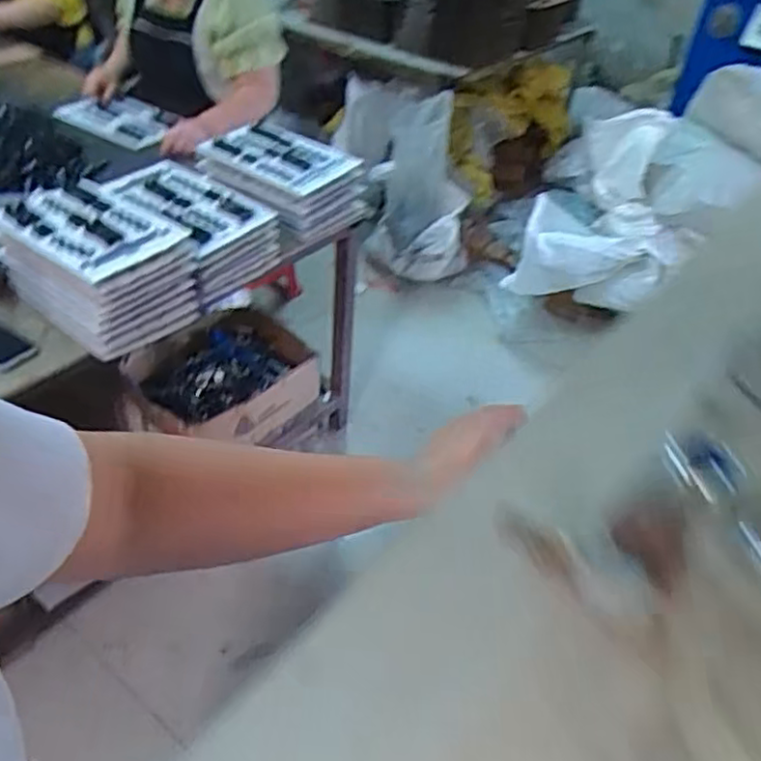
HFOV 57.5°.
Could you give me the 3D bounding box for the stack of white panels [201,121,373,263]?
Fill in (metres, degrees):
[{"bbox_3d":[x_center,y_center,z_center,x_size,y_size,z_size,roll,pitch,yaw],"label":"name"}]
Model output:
[{"bbox_3d":[-0.240,-0.450,1.587,0.356,0.160,0.260,32,50,27],"label":"stack of white panels"}]

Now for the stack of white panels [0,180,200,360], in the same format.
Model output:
[{"bbox_3d":[-0.512,-0.210,1.244,0.355,0.172,0.224,29,48,25],"label":"stack of white panels"}]

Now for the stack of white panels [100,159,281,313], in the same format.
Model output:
[{"bbox_3d":[-0.377,-0.305,1.389,0.337,0.142,0.215,33,50,28],"label":"stack of white panels"}]

